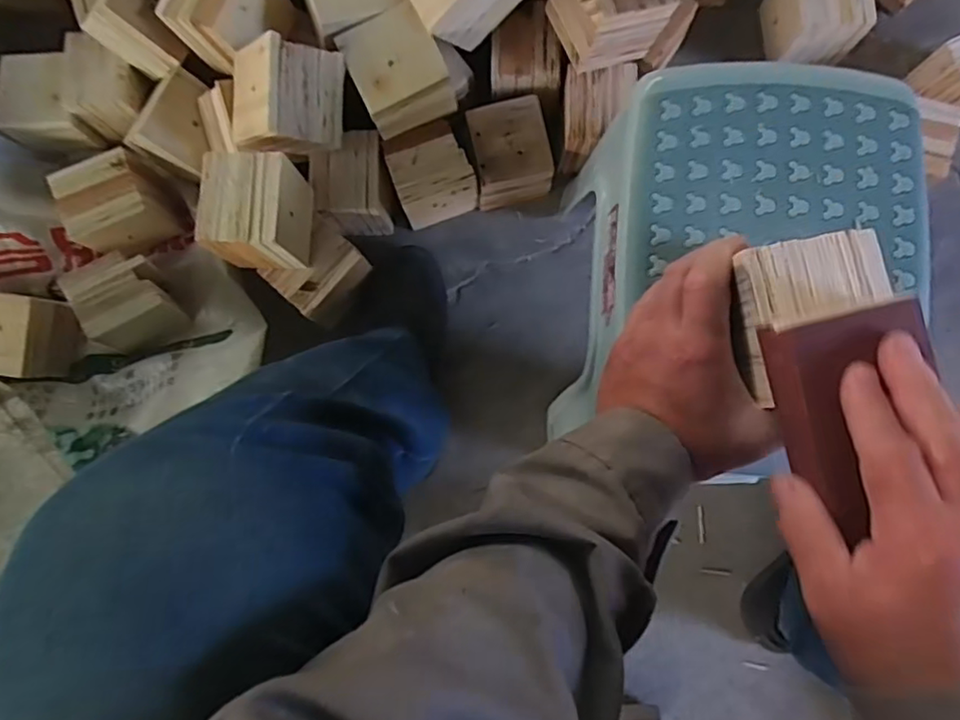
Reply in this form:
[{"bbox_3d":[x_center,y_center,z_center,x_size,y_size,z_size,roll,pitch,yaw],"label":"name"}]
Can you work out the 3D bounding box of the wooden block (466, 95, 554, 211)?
[{"bbox_3d":[0.037,-0.245,0.732,0.087,0.083,0.104,-10,85,2],"label":"wooden block"}]

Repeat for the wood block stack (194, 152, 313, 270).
[{"bbox_3d":[-0.234,-0.153,0.644,0.094,0.098,0.107,0,85,3],"label":"wood block stack"}]

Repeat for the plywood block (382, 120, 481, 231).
[{"bbox_3d":[-0.057,-0.217,0.721,0.088,0.092,0.090,-21,84,1],"label":"plywood block"}]

